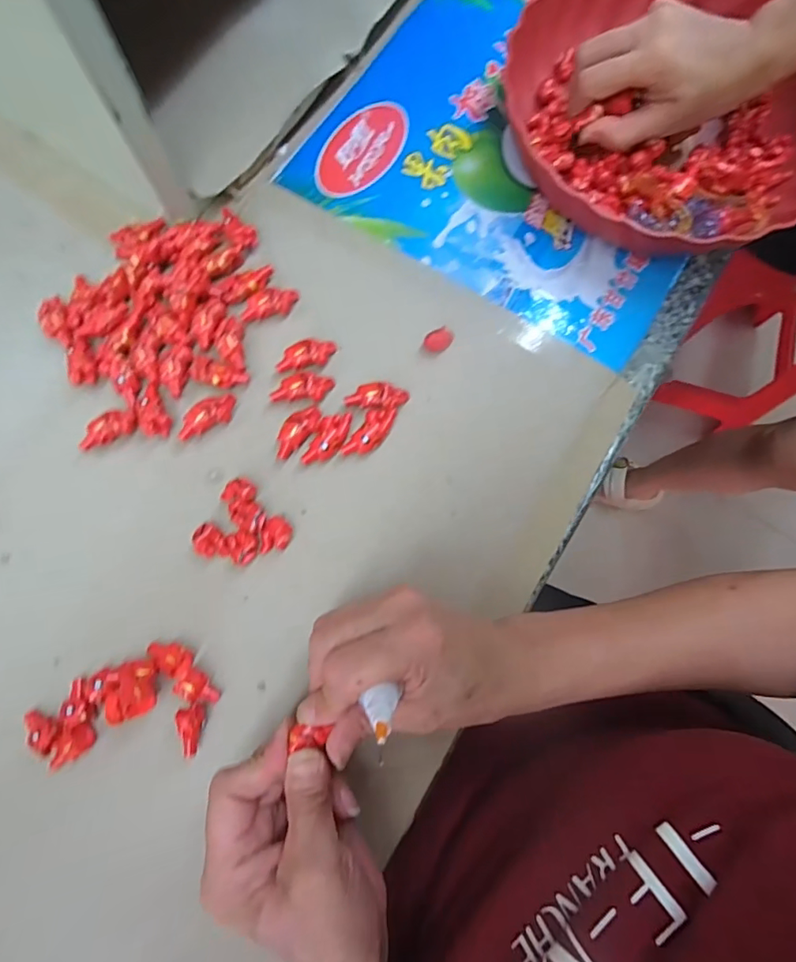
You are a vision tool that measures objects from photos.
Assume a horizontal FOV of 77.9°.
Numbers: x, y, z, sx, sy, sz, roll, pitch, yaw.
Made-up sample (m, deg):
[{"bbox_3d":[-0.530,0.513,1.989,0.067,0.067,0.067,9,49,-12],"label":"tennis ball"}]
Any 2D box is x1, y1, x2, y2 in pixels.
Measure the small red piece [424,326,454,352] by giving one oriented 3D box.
[{"bbox_3d":[0.030,-0.097,0.341,0.023,0.013,0.013,-34,81,-7],"label":"small red piece"}]

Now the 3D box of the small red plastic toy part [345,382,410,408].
[{"bbox_3d":[-0.014,-0.056,0.331,0.041,0.015,0.016,0,78,-1],"label":"small red plastic toy part"}]

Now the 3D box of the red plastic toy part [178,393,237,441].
[{"bbox_3d":[-0.125,-0.042,0.321,0.041,0.012,0.016,-30,80,-7],"label":"red plastic toy part"}]

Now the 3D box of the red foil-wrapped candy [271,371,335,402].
[{"bbox_3d":[-0.064,-0.062,0.327,0.039,0.010,0.019,1,78,-1],"label":"red foil-wrapped candy"}]

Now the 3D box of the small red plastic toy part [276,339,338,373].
[{"bbox_3d":[-0.062,-0.085,0.334,0.041,0.015,0.017,-13,79,-3],"label":"small red plastic toy part"}]

